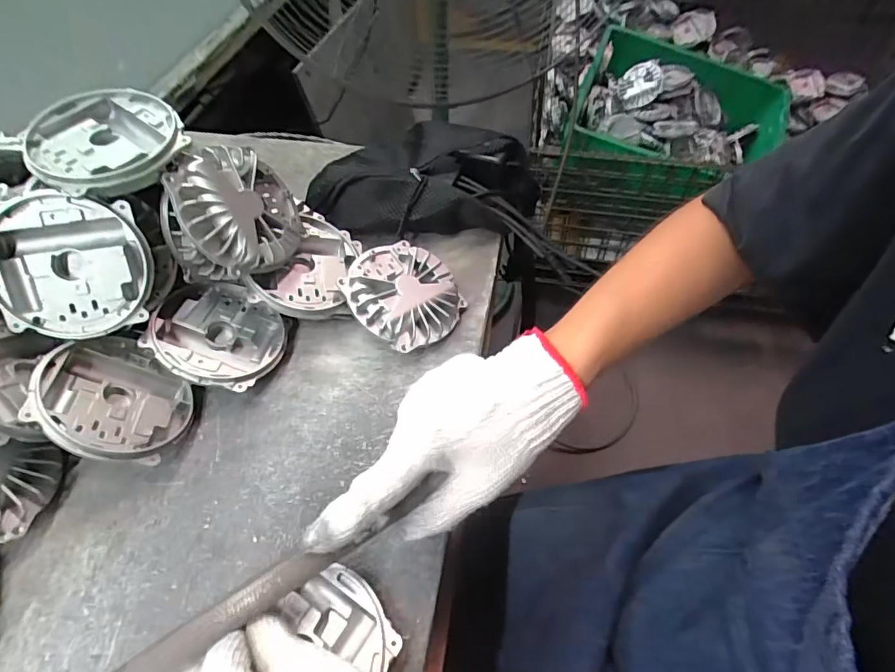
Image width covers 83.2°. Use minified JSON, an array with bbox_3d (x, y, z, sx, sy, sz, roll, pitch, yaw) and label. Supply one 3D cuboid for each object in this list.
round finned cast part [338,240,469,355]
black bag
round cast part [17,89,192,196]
[{"bbox_3d":[-0.042,-0.039,0.480,0.106,0.032,0.106,9,55,-13],"label":"round finned cast part"},{"bbox_3d":[-0.026,-0.175,0.581,0.265,0.068,0.131,-3,53,-1],"label":"black bag"},{"bbox_3d":[-0.267,-0.151,0.394,0.106,0.021,0.104,2,58,-4],"label":"round cast part"}]

